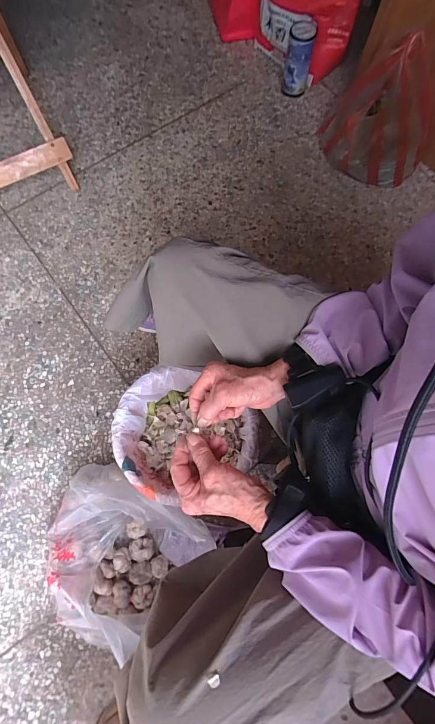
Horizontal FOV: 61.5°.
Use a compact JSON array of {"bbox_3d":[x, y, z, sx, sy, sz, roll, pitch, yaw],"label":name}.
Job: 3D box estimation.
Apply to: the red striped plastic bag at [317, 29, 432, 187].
[{"bbox_3d":[0.424,-0.632,0.924,0.271,0.306,0.166,25,75,7],"label":"red striped plastic bag"}]

